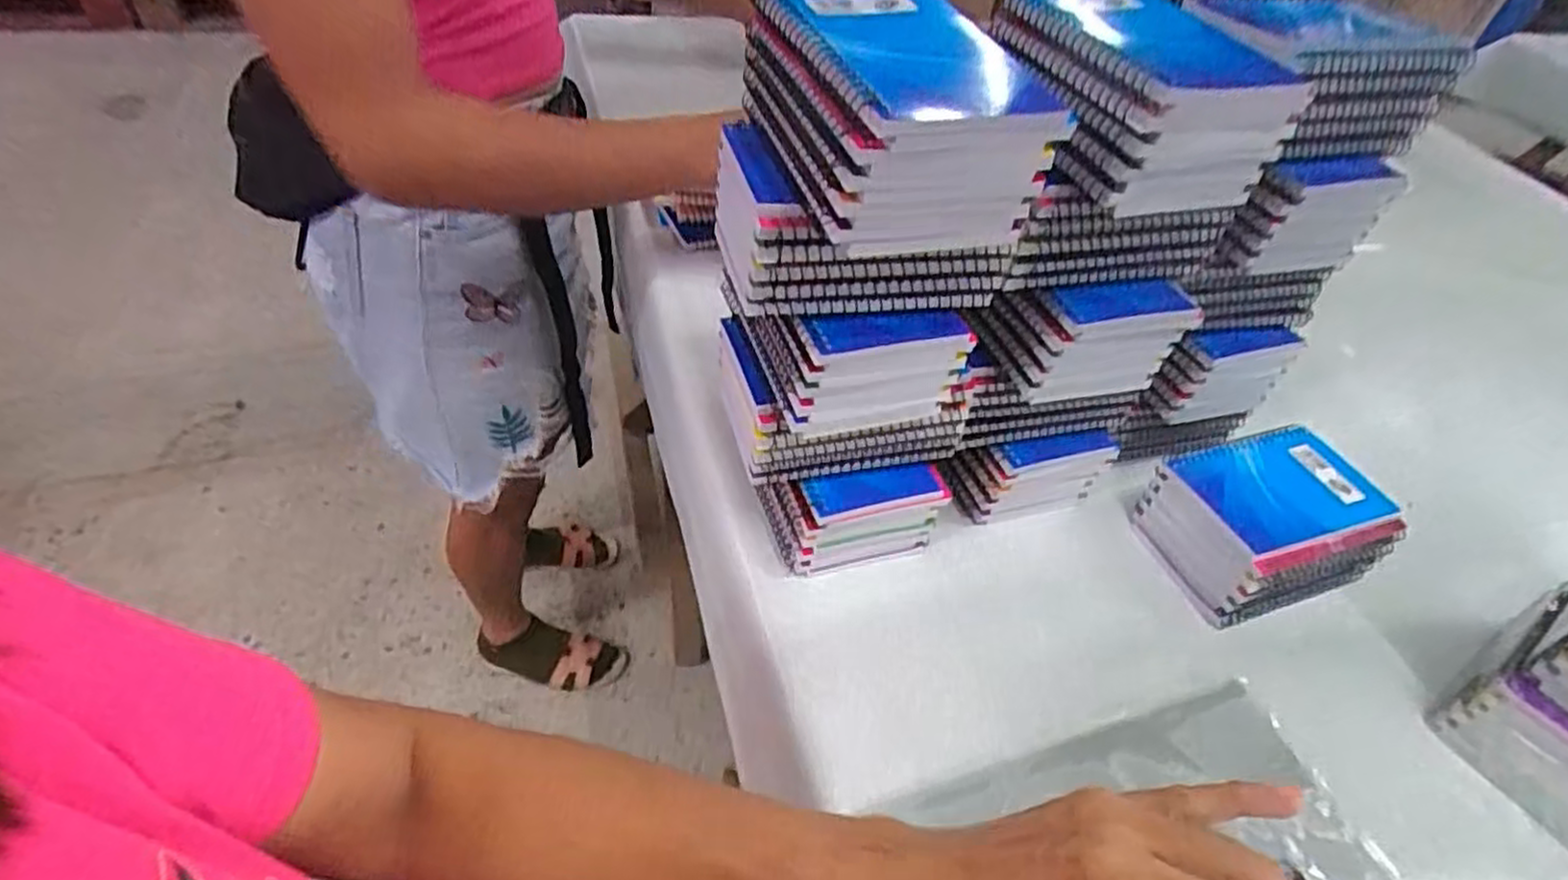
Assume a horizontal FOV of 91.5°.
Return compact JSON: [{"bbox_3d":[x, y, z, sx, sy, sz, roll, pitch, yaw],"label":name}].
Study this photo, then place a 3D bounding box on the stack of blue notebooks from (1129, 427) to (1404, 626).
[{"bbox_3d":[0.320,0.053,0.511,0.129,0.058,0.099,-11,51,-16],"label":"stack of blue notebooks"}]

